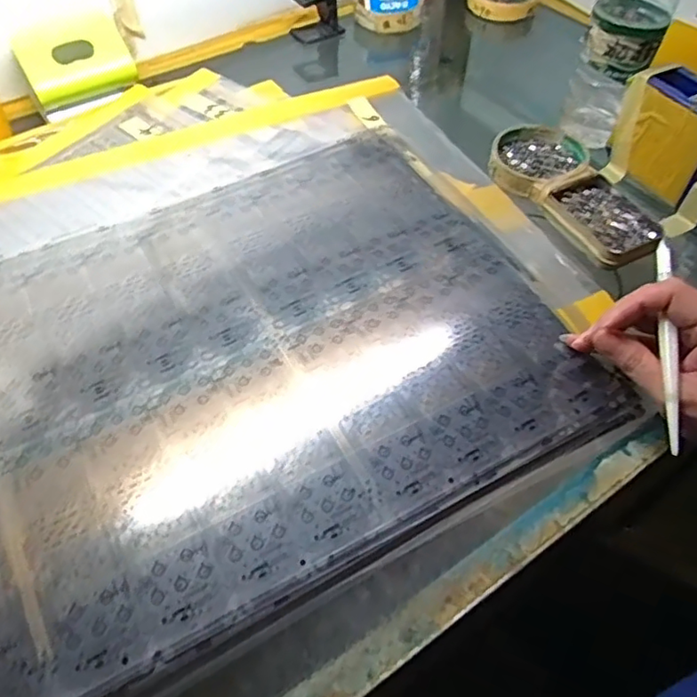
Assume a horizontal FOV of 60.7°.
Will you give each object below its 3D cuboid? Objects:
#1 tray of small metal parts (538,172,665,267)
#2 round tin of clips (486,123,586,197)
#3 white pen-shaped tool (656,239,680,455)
[{"bbox_3d":[0.208,-0.104,0.484,0.073,0.015,0.092,-24,57,-16],"label":"tray of small metal parts"},{"bbox_3d":[0.168,-0.168,0.530,0.081,0.016,0.085,11,55,9],"label":"round tin of clips"},{"bbox_3d":[0.192,-0.004,0.358,0.007,0.010,0.133,6,71,5],"label":"white pen-shaped tool"}]

